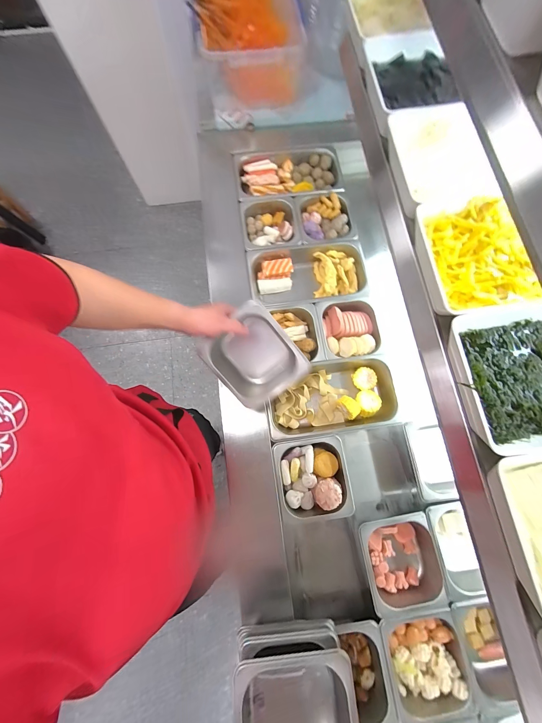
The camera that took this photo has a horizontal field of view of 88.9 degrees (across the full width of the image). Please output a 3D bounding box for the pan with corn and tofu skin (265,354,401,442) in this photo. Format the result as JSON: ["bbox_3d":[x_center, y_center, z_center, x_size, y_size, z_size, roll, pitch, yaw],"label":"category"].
[{"bbox_3d":[0.149,0.095,0.697,0.321,0.074,0.167,-10,76,-3],"label":"pan with corn and tofu skin"}]

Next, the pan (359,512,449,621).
[{"bbox_3d":[0.286,0.437,0.624,0.167,0.087,0.177,-10,76,-4],"label":"pan"}]

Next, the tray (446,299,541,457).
[{"bbox_3d":[0.382,0.024,0.416,0.218,0.052,0.206,-5,76,-2],"label":"tray"}]

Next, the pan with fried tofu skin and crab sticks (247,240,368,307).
[{"bbox_3d":[0.106,-0.236,0.789,0.329,0.070,0.178,-8,76,-3],"label":"pan with fried tofu skin and crab sticks"}]

